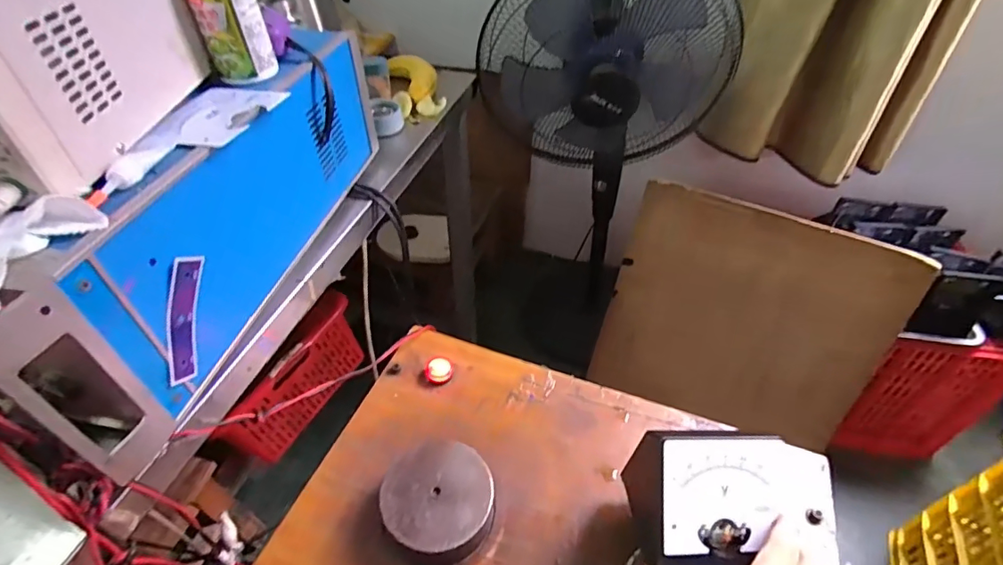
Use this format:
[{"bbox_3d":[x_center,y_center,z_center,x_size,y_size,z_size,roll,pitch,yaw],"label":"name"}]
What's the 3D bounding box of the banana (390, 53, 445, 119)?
[{"bbox_3d":[-0.131,-0.301,0.760,0.074,0.040,0.146,-10,45,-11],"label":"banana"}]

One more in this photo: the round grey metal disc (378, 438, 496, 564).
[{"bbox_3d":[-0.053,0.185,0.420,0.087,0.044,0.089,0,44,0],"label":"round grey metal disc"}]

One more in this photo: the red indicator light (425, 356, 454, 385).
[{"bbox_3d":[-0.066,0.093,0.536,0.029,0.013,0.034,5,44,4],"label":"red indicator light"}]

